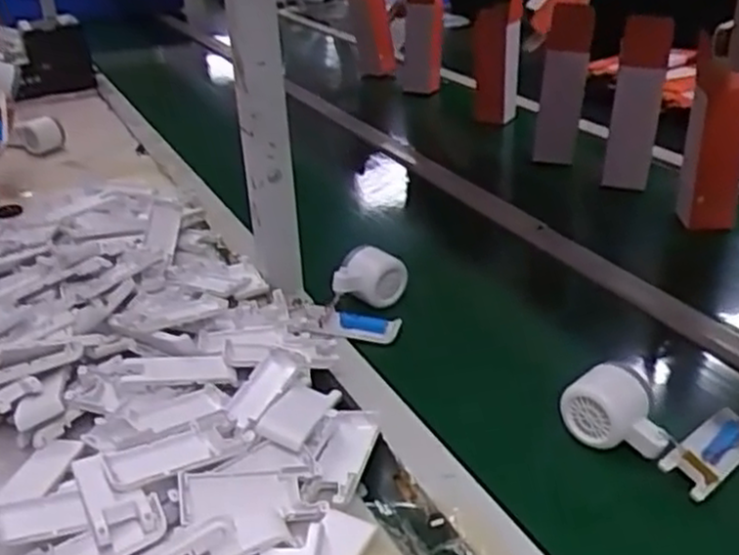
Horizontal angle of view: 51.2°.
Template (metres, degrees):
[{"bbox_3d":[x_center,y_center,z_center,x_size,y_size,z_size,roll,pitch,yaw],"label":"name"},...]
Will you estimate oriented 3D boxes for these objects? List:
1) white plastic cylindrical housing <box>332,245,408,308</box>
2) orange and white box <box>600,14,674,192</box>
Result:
[{"bbox_3d":[-0.001,0.000,0.844,0.079,0.053,0.048,-5,30,-8],"label":"white plastic cylindrical housing"},{"bbox_3d":[0.372,-0.237,1.075,0.065,0.239,0.044,9,31,15],"label":"orange and white box"}]

